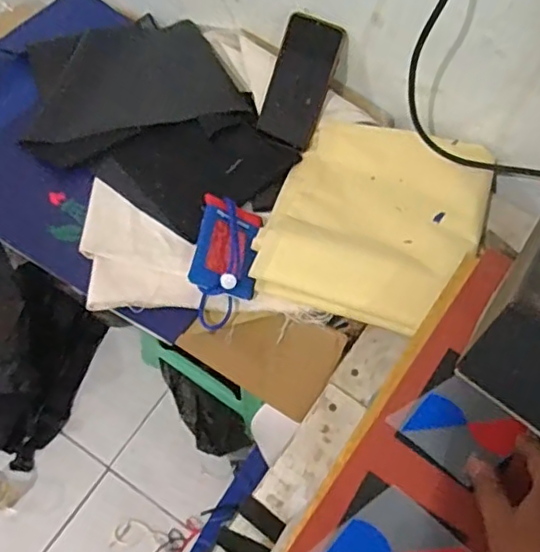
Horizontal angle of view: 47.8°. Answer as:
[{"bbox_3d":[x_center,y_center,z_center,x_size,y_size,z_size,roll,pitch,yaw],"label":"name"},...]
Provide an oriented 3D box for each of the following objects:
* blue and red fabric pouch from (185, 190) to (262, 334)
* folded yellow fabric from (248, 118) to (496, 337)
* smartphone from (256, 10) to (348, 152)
[{"bbox_3d":[-0.050,-0.020,0.695,0.076,0.049,0.157,14,68,-10],"label":"blue and red fabric pouch"},{"bbox_3d":[0.128,-0.072,0.732,0.245,0.051,0.274,17,65,8],"label":"folded yellow fabric"},{"bbox_3d":[0.041,-0.257,0.809,0.077,0.161,0.013,23,24,4],"label":"smartphone"}]

